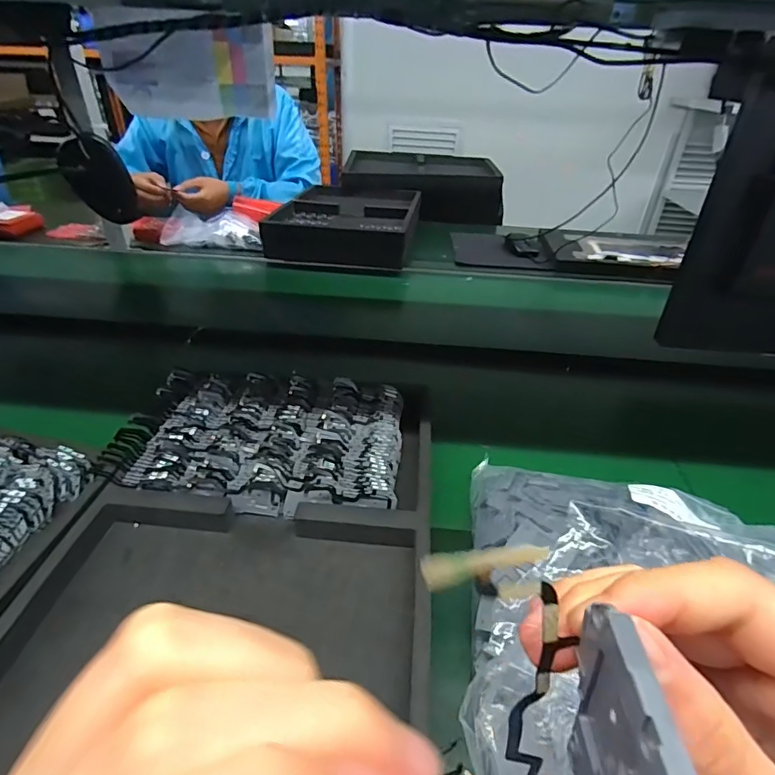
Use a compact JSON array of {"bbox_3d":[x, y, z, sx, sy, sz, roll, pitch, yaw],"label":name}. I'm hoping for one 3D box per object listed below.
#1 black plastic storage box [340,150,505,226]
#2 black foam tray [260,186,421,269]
[{"bbox_3d":[0.108,-0.586,1.387,0.452,0.129,0.277,5,35,4],"label":"black plastic storage box"},{"bbox_3d":[-0.087,-0.396,1.126,0.298,0.075,0.405,6,35,5],"label":"black foam tray"}]

